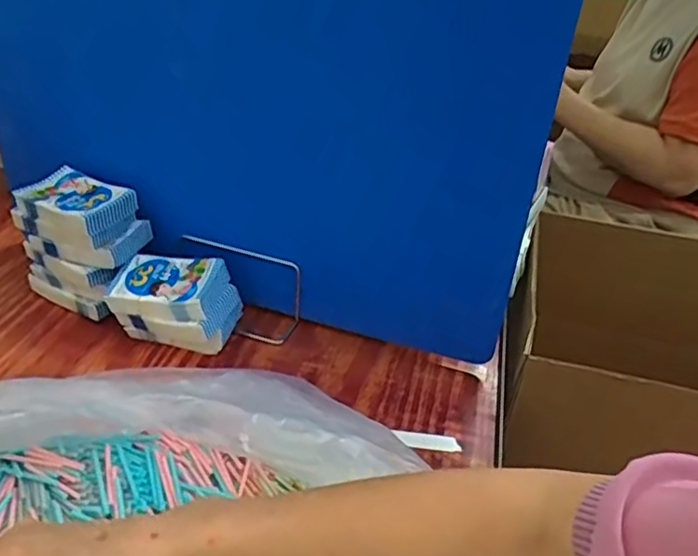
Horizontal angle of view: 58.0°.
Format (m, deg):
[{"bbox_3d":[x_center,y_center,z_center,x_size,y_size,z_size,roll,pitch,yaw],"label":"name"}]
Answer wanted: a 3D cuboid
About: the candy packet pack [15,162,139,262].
[{"bbox_3d":[-0.289,-0.067,0.676,0.114,0.060,0.073,17,36,19],"label":"candy packet pack"}]

